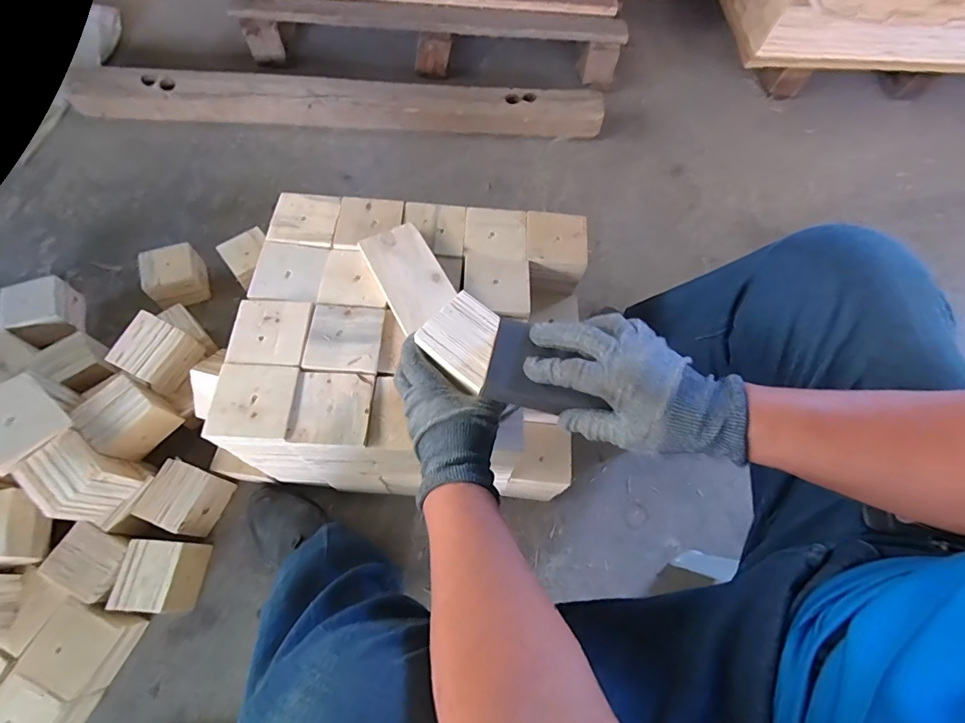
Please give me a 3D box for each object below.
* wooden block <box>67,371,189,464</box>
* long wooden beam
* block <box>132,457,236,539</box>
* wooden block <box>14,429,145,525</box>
[{"bbox_3d":[-0.532,0.089,0.697,0.087,0.096,0.101,41,69,14],"label":"wooden block"},{"bbox_3d":[-0.342,-0.636,1.136,1.302,0.085,0.088,1,65,-4],"label":"long wooden beam"},{"bbox_3d":[-0.471,0.218,0.725,0.090,0.079,0.091,20,66,5],"label":"block"},{"bbox_3d":[-0.565,0.168,0.648,0.094,0.100,0.089,32,67,10],"label":"wooden block"}]

